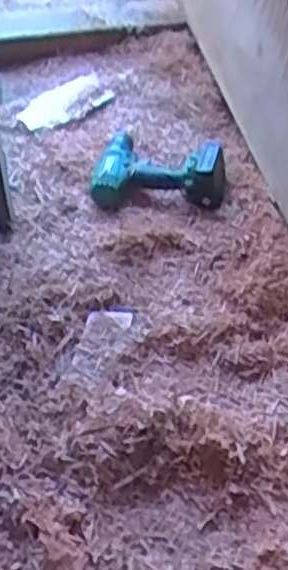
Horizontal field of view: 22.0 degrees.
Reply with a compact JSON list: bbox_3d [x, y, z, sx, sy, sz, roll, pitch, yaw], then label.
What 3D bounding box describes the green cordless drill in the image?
[{"bbox_3d":[0.027,-0.194,1.182,0.218,0.081,0.161,8,43,12],"label":"green cordless drill"}]

